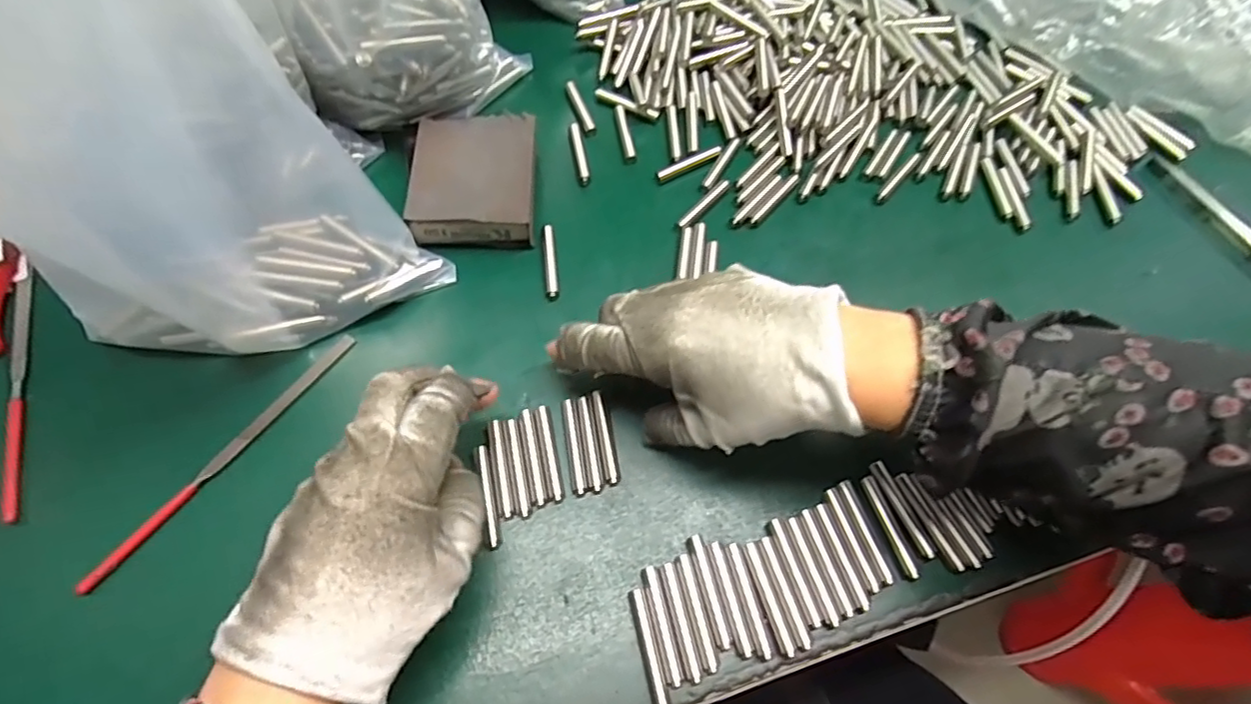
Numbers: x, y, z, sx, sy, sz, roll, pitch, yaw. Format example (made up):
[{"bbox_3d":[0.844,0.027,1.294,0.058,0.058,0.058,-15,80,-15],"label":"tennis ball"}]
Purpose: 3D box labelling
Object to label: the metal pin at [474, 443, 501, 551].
[{"bbox_3d":[-0.065,0.068,0.285,0.006,0.004,0.049,-12,64,-8],"label":"metal pin"}]

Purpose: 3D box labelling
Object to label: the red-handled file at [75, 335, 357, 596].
[{"bbox_3d":[-0.196,0.052,0.293,0.006,0.007,0.147,34,68,13],"label":"red-handled file"}]

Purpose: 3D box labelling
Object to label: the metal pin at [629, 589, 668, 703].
[{"bbox_3d":[0.010,0.127,0.258,0.006,0.004,0.048,-12,66,-8],"label":"metal pin"}]

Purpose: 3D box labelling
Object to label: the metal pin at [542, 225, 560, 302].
[{"bbox_3d":[-0.044,-0.053,0.353,0.008,0.007,0.050,-5,65,-4],"label":"metal pin"}]

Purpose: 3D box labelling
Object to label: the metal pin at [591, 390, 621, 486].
[{"bbox_3d":[-0.010,0.042,0.302,0.007,0.008,0.047,-9,66,-6],"label":"metal pin"}]

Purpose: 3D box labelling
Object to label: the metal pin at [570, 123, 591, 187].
[{"bbox_3d":[-0.030,-0.129,0.392,0.008,0.009,0.049,-9,66,-6],"label":"metal pin"}]

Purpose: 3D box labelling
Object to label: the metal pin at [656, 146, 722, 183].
[{"bbox_3d":[0.042,-0.122,0.390,0.048,0.005,0.007,-26,69,-14],"label":"metal pin"}]

